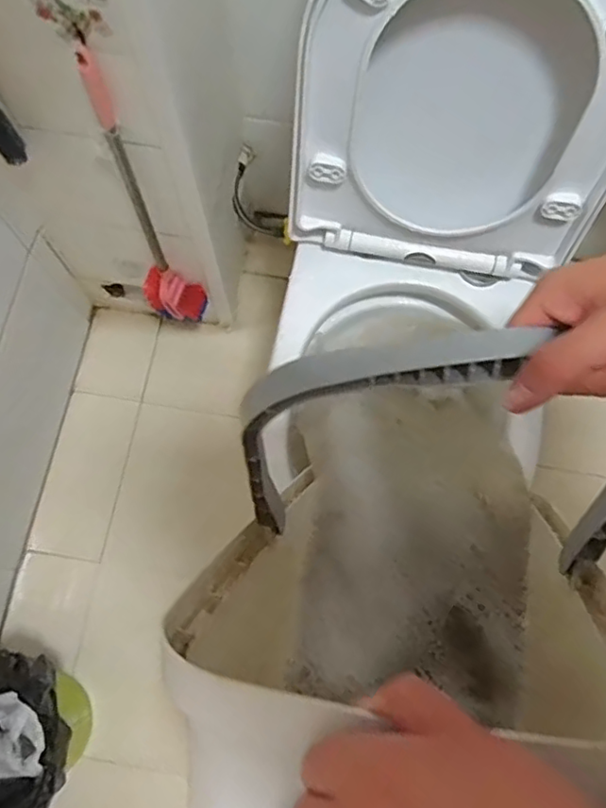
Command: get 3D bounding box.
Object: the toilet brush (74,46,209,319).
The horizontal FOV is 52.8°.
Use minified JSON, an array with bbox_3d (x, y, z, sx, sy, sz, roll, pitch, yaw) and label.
[{"bbox_3d":[-0.208,-0.241,0.809,0.088,0.511,0.068,-29,77,-8],"label":"toilet brush"}]

